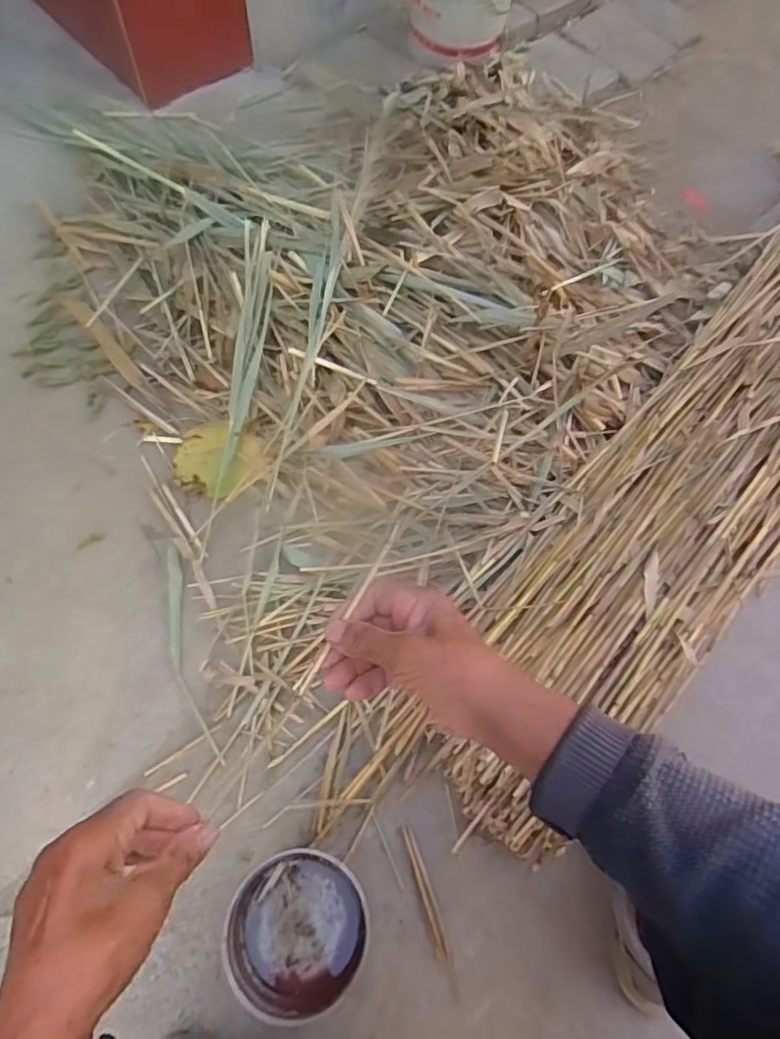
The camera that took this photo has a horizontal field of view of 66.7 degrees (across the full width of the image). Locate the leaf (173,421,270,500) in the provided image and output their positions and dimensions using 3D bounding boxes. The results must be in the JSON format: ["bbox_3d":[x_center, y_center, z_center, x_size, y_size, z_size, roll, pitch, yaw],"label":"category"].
[{"bbox_3d":[-0.275,-0.101,0.953,0.135,0.032,0.121,24,64,9],"label":"leaf"}]

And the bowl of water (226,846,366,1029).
[{"bbox_3d":[-0.107,0.486,0.703,0.160,0.068,0.160,-11,64,-8],"label":"bowl of water"}]

